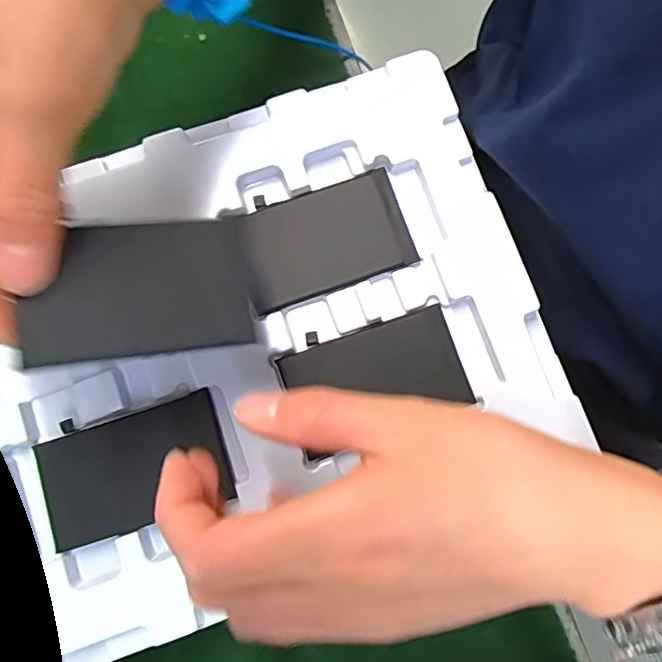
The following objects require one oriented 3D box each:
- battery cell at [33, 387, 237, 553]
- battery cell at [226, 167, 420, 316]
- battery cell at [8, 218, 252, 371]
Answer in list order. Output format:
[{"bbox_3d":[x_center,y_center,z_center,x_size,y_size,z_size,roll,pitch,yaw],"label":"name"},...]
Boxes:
[{"bbox_3d":[-0.087,0.061,0.257,0.081,0.007,0.050,-16,81,-5],"label":"battery cell"},{"bbox_3d":[-0.004,-0.044,0.275,0.079,0.010,0.049,-20,82,-5],"label":"battery cell"},{"bbox_3d":[-0.067,-0.015,0.204,0.075,0.004,0.045,-7,83,-22],"label":"battery cell"}]

